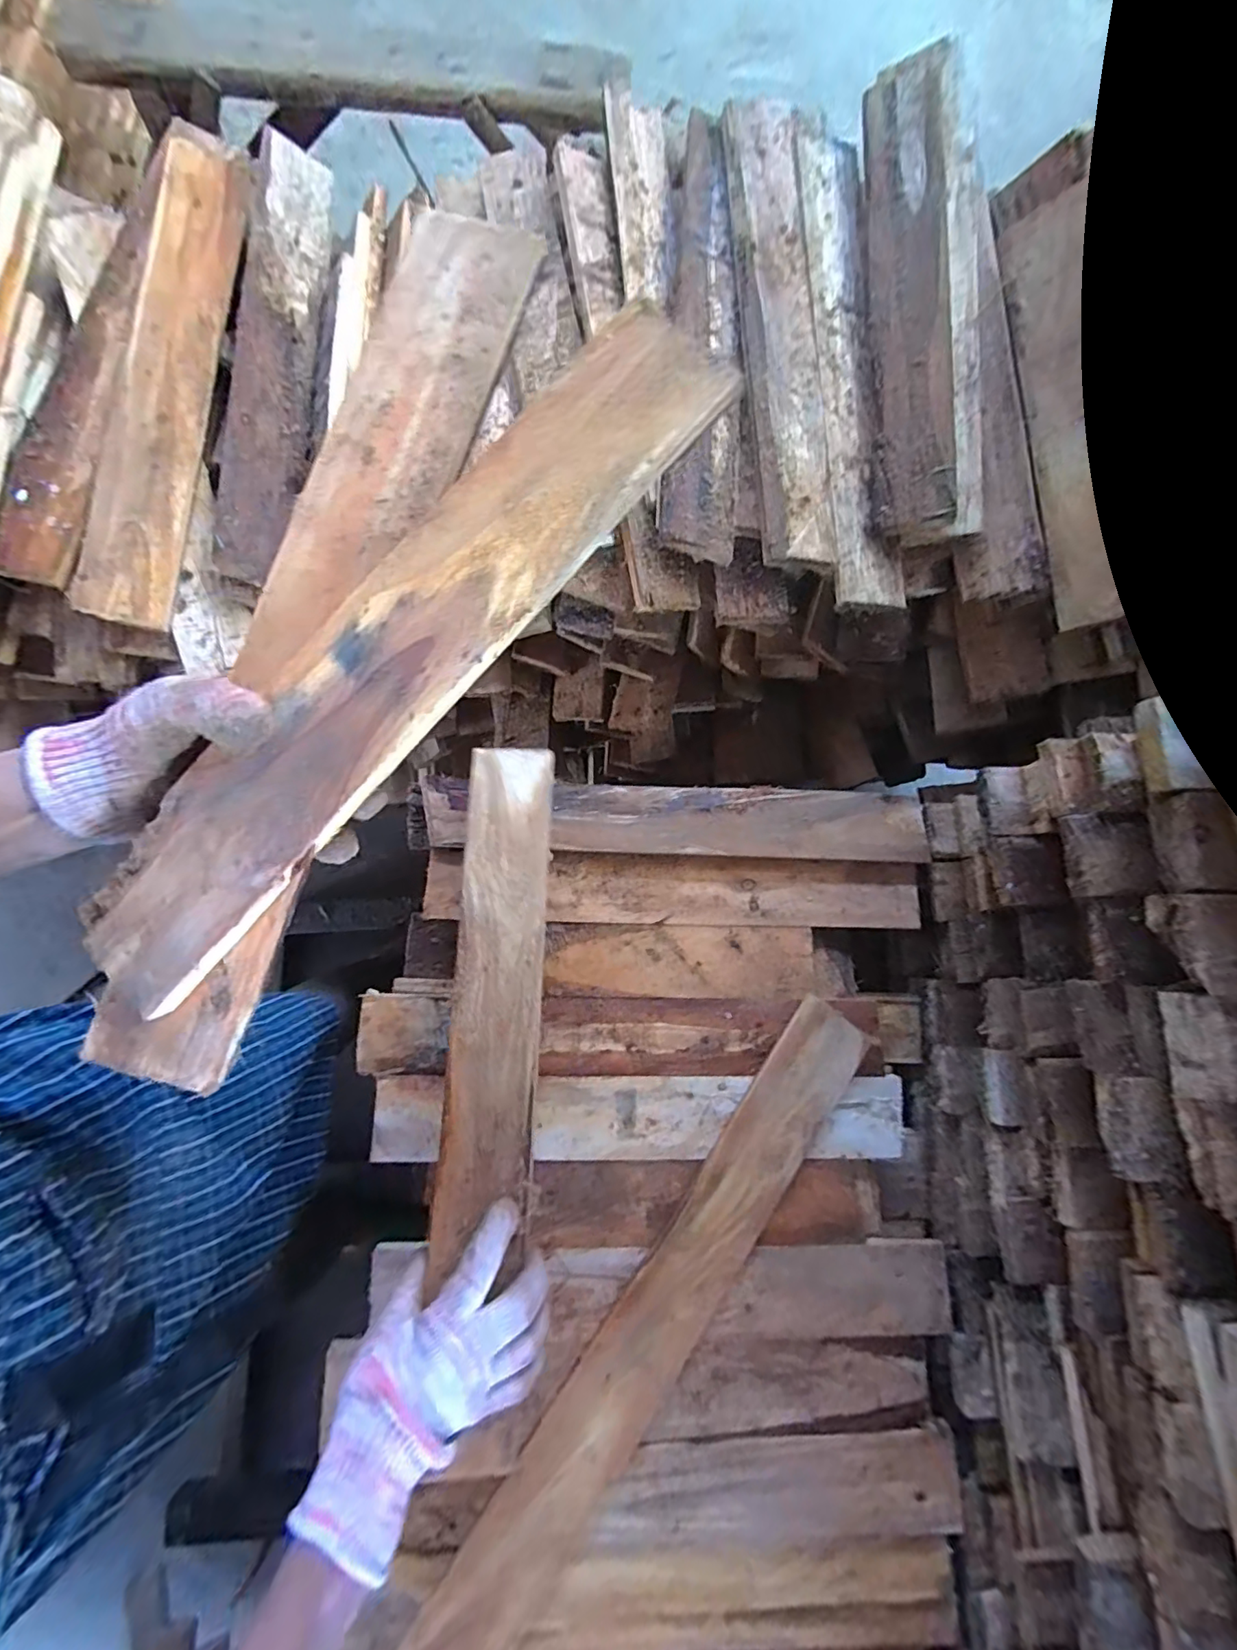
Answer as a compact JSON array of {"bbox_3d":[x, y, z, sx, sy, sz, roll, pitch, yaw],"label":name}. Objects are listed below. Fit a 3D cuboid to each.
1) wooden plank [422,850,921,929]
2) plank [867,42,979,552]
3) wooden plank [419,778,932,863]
[{"bbox_3d":[0.058,0.067,0.555,0.492,0.017,0.066,2,78,-1],"label":"wooden plank"},{"bbox_3d":[0.296,-0.519,0.535,0.098,0.032,0.483,-1,86,9],"label":"plank"},{"bbox_3d":[0.060,-0.004,0.559,0.506,0.023,0.069,1,78,-1],"label":"wooden plank"}]

